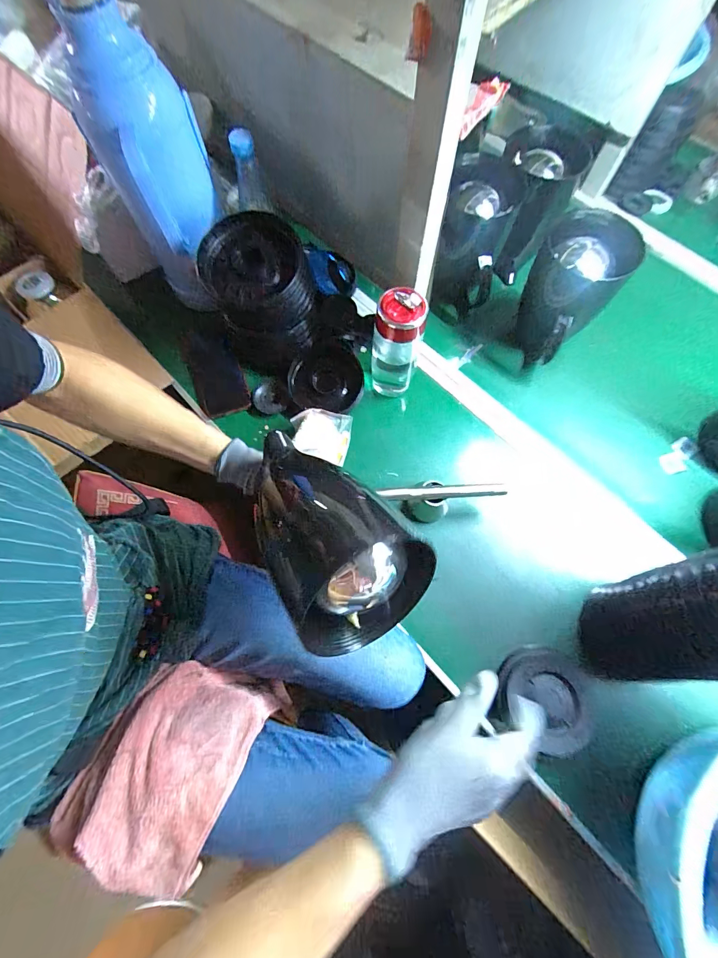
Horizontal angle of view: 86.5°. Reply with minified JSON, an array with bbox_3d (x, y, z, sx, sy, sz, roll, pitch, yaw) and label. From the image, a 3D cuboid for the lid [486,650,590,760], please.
[{"bbox_3d":[0.231,0.275,0.478,0.112,0.014,0.112,2,64,-4],"label":"lid"}]

